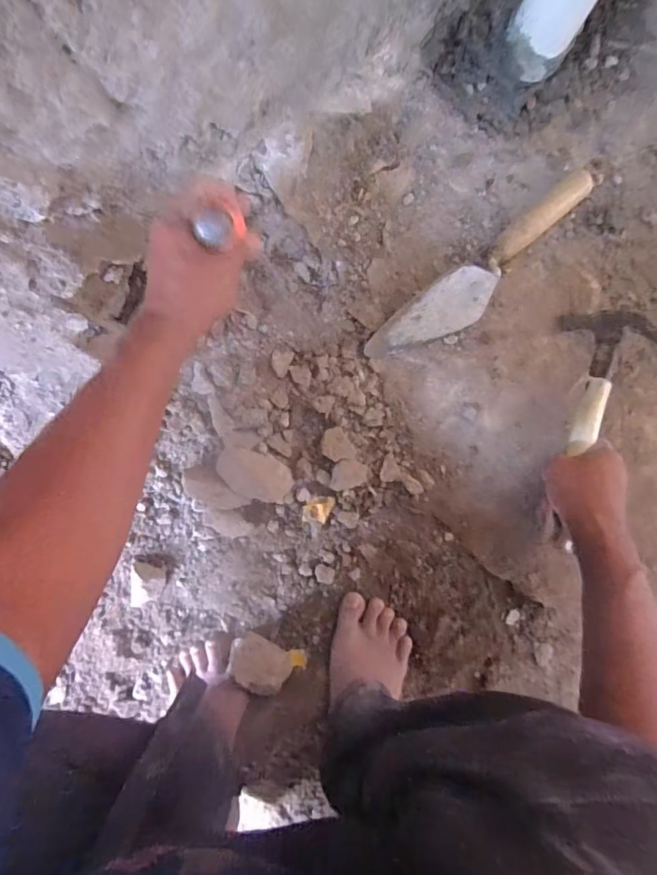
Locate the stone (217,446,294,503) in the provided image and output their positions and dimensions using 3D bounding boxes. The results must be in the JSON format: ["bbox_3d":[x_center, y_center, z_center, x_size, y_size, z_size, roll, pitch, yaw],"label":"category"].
[{"bbox_3d":[-0.085,0.042,0.552,0.088,0.066,0.051,23,94,-1],"label":"stone"}]

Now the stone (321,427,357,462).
[{"bbox_3d":[0.010,0.011,0.566,0.032,0.022,0.045,-33,93,4],"label":"stone"}]

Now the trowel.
[{"bbox_3d":[0.180,-0.183,0.535,0.315,0.055,0.064,-39,92,4],"label":"trowel"}]

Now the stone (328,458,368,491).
[{"bbox_3d":[0.026,0.046,0.576,0.043,0.017,0.039,6,95,2],"label":"stone"}]

